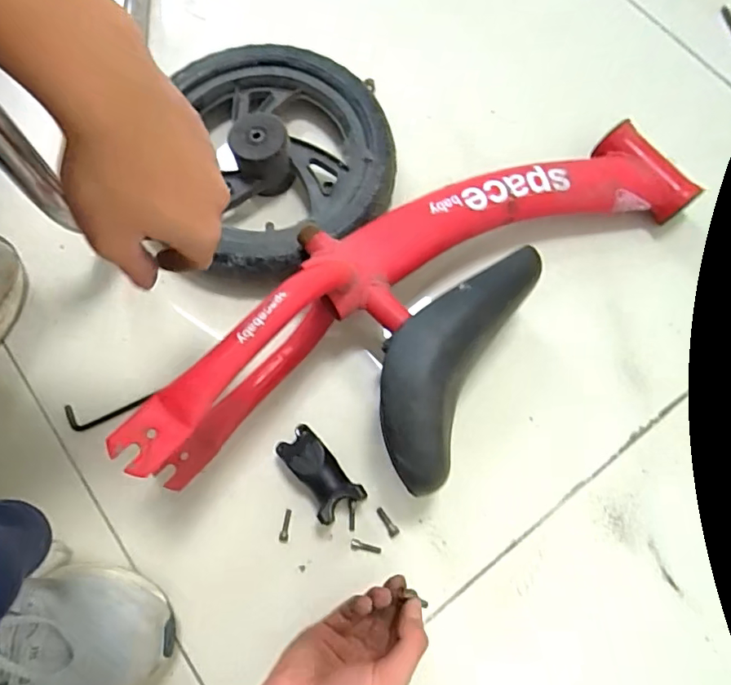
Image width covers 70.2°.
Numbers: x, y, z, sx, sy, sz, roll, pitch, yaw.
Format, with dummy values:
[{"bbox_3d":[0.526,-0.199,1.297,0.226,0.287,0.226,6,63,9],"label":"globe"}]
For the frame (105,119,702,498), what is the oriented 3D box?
[{"bbox_3d":[0.060,-0.043,0.456,0.208,0.137,0.539,43,77,12],"label":"frame"}]

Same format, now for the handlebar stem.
[{"bbox_3d":[-0.041,0.113,0.451,0.041,0.037,0.079,-35,76,-10],"label":"handlebar stem"}]

